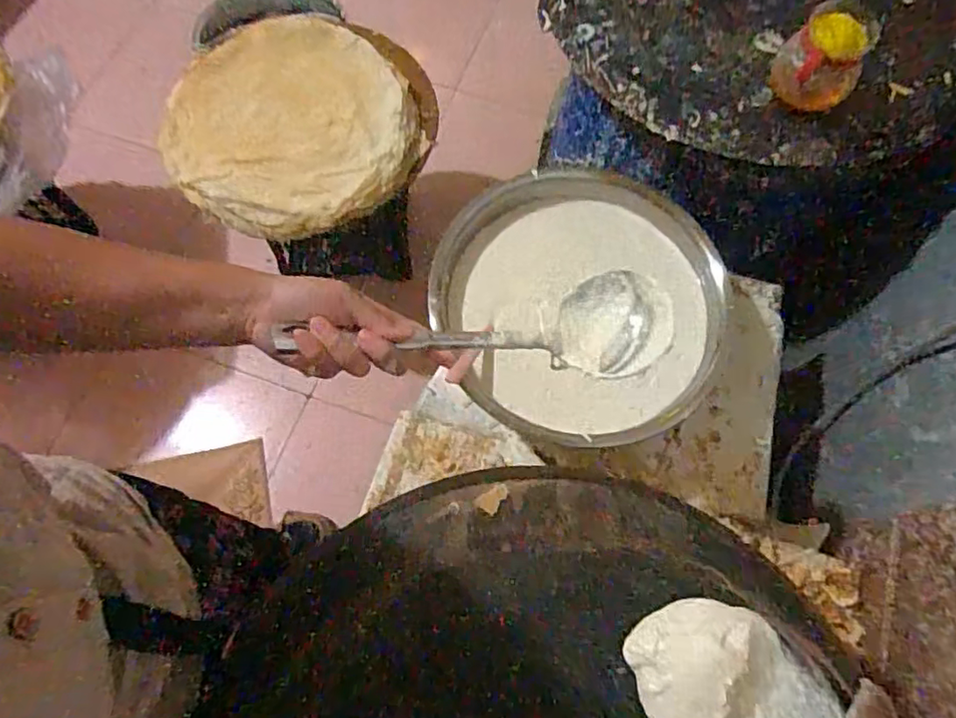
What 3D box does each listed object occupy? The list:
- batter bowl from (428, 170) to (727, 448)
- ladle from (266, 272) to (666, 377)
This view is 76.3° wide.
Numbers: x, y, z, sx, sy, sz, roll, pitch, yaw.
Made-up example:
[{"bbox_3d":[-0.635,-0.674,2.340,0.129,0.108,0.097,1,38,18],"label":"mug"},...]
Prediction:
[{"bbox_3d":[0.142,-0.074,0.836,0.373,0.108,0.386,0,70,-1],"label":"batter bowl"},{"bbox_3d":[0.009,-0.020,0.543,0.340,0.057,0.105,-6,69,-19],"label":"ladle"}]

